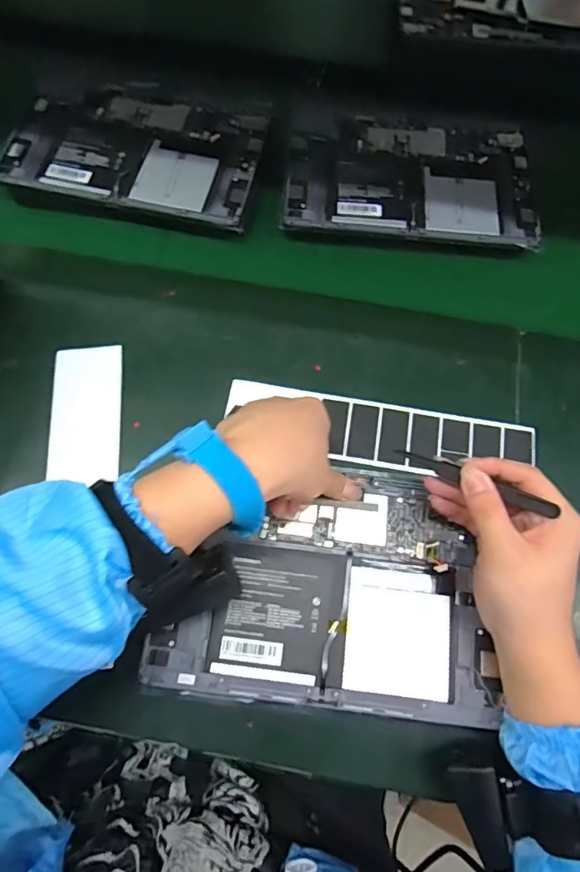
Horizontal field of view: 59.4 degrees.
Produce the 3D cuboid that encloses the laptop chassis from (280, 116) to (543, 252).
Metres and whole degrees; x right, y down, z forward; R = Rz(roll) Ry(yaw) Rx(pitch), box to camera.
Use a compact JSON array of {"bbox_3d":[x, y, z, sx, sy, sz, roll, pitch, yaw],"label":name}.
[{"bbox_3d":[0.123,-0.264,0.520,0.249,0.011,0.155,3,68,-1],"label":"laptop chassis"}]

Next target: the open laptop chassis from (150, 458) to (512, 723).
[{"bbox_3d":[0.029,0.106,0.378,0.231,0.012,0.171,7,68,1],"label":"open laptop chassis"}]

